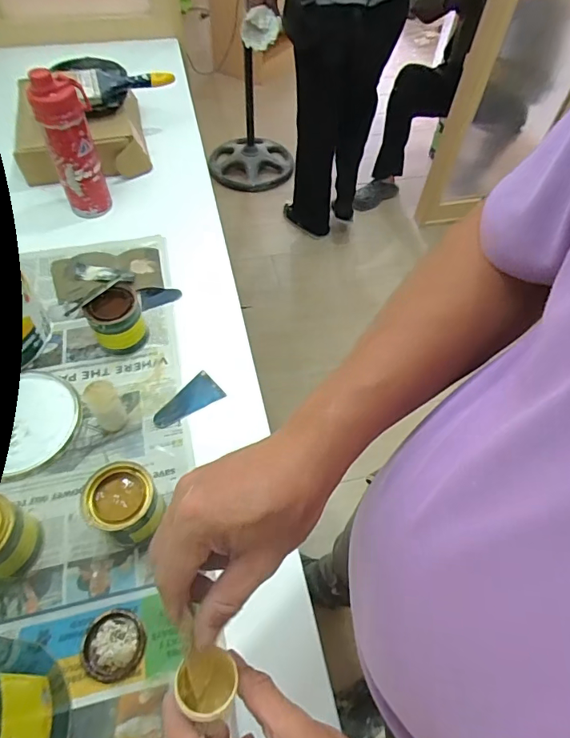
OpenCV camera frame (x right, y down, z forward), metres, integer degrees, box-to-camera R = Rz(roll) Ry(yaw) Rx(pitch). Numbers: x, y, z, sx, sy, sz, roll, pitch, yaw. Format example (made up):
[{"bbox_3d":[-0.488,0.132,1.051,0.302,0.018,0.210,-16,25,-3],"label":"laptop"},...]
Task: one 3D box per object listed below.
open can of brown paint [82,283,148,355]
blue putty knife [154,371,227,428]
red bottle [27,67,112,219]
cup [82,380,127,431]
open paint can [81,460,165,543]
[{"bbox_3d":[-0.232,-0.065,0.632,0.070,0.073,0.065,-20,60,-17],"label":"open can of brown paint"},{"bbox_3d":[-0.134,0.045,0.618,0.097,0.004,0.047,-37,66,-25],"label":"blue putty knife"},{"bbox_3d":[-0.332,-0.345,0.723,0.075,0.224,0.064,-19,60,-16],"label":"red bottle"},{"bbox_3d":[-0.226,0.047,0.573,0.037,0.052,0.047,-26,62,-20],"label":"cup"},{"bbox_3d":[-0.173,0.150,0.499,0.074,0.072,0.068,1,56,-2],"label":"open paint can"}]

